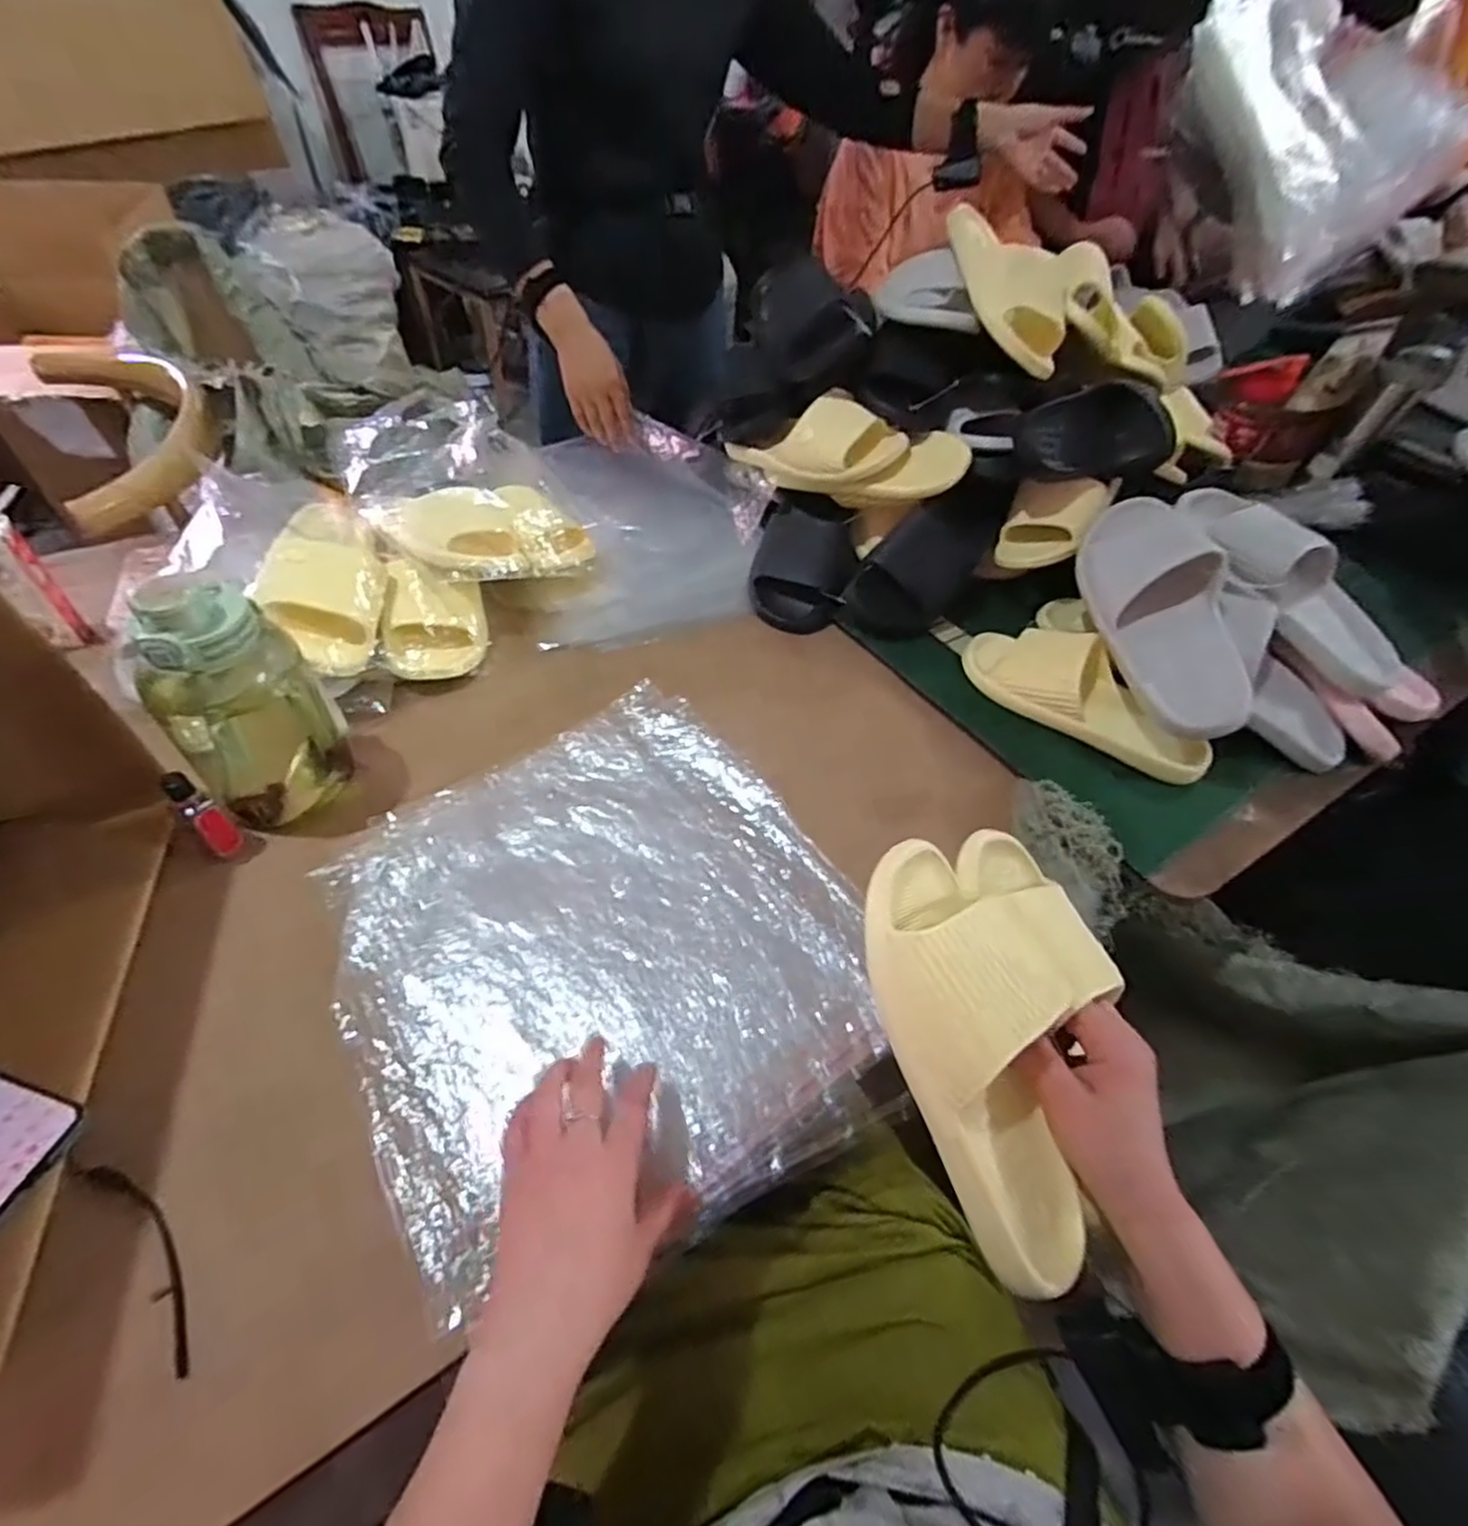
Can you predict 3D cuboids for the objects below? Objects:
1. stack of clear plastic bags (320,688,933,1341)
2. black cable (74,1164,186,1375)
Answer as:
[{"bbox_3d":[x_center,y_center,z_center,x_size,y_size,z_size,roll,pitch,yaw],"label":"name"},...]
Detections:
[{"bbox_3d":[-0.099,0.141,0.566,0.388,0.023,0.425,-25,56,-22],"label":"stack of clear plastic bags"},{"bbox_3d":[-0.348,0.290,0.413,0.140,0.012,0.024,36,58,24],"label":"black cable"}]

